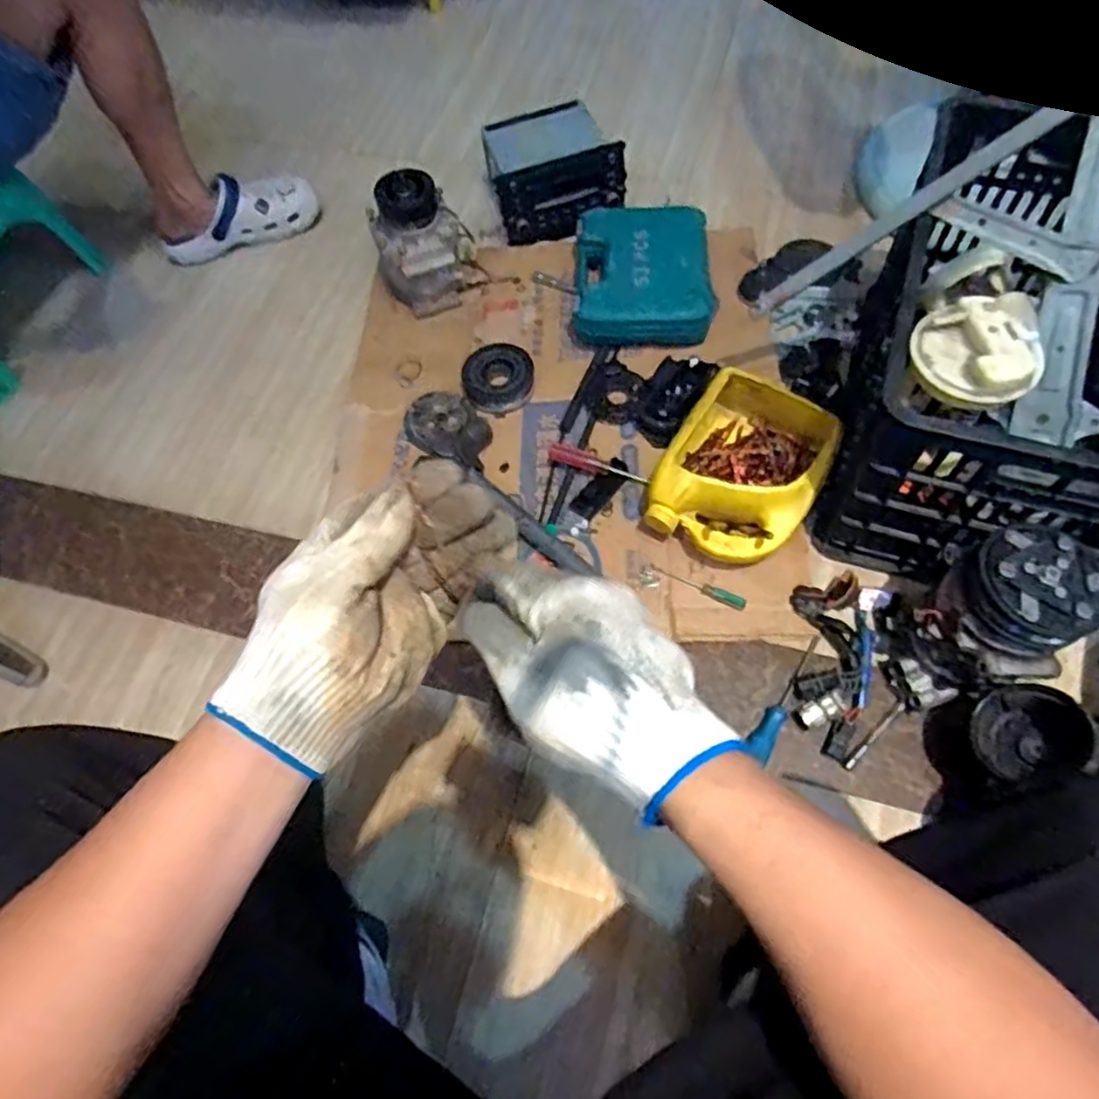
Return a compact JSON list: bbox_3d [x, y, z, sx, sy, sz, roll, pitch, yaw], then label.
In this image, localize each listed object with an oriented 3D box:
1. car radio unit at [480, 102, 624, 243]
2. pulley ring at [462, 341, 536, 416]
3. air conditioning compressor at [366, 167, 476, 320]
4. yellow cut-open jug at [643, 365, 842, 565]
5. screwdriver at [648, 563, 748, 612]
[{"bbox_3d":[0.010,-0.612,1.142,0.214,0.124,0.174,-12,62,-2],"label":"car radio unit"},{"bbox_3d":[-0.072,-0.248,0.995,0.102,0.034,0.103,-2,62,3],"label":"pulley ring"},{"bbox_3d":[-0.189,-0.466,1.047,0.151,0.190,0.112,-18,62,-5],"label":"air conditioning compressor"},{"bbox_3d":[0.236,-0.092,0.844,0.174,0.093,0.221,27,69,17],"label":"yellow cut-open jug"},{"bbox_3d":[0.179,0.042,0.830,0.120,0.008,0.016,24,66,16],"label":"screwdriver"}]

